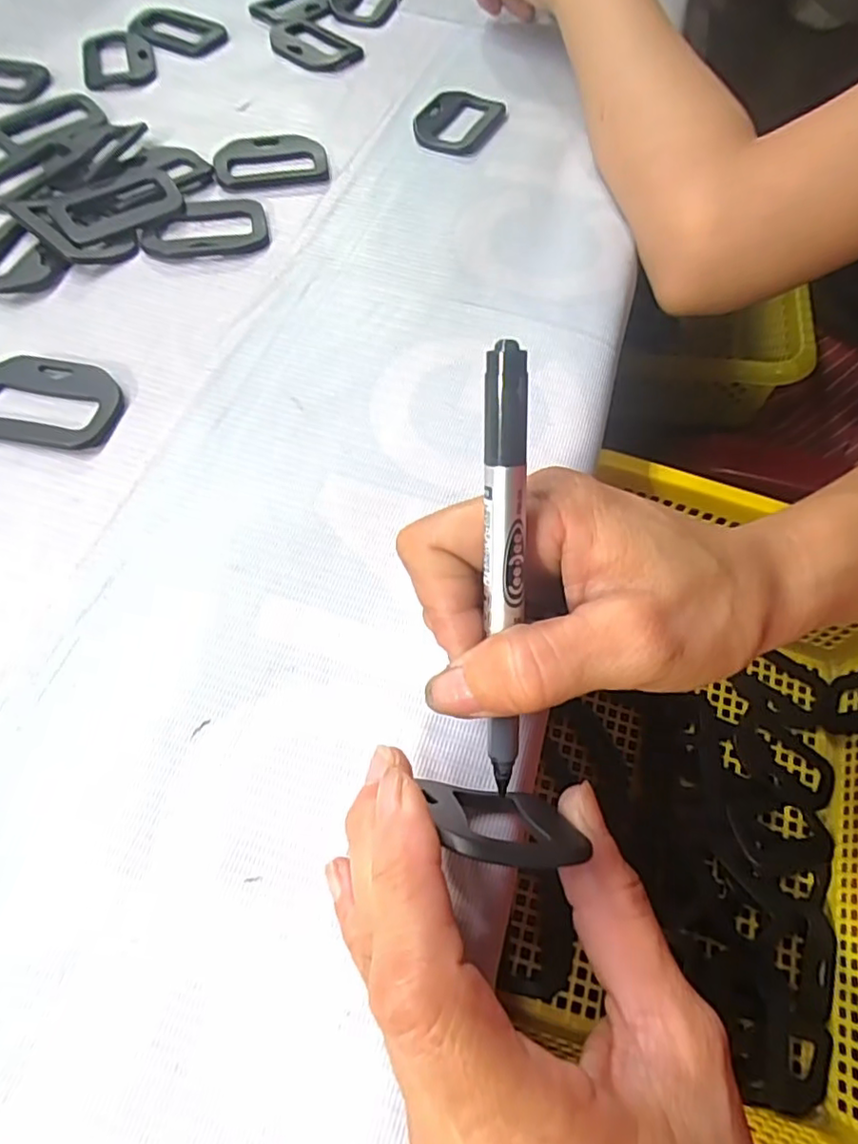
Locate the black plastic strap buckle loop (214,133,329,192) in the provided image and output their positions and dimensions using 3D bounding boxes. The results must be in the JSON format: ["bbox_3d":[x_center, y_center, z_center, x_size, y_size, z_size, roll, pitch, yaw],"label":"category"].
[{"bbox_3d":[-0.087,-0.226,0.337,0.060,0.006,0.042,-17,64,-11],"label":"black plastic strap buckle loop"}]

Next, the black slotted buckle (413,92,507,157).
[{"bbox_3d":[0.018,-0.268,0.365,0.045,0.006,0.064,21,63,8],"label":"black slotted buckle"}]

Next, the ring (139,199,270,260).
[{"bbox_3d":[-0.113,-0.173,0.308,0.061,0.004,0.039,-11,63,-9],"label":"ring"}]

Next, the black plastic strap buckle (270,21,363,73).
[{"bbox_3d":[-0.077,-0.344,0.400,0.070,0.005,0.041,34,66,14],"label":"black plastic strap buckle"}]

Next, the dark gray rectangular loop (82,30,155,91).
[{"bbox_3d":[-0.194,-0.320,0.380,0.040,0.004,0.062,-14,64,-10],"label":"dark gray rectangular loop"}]

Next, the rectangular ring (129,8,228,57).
[{"bbox_3d":[-0.164,-0.354,0.399,0.058,0.007,0.037,20,63,8],"label":"rectangular ring"}]

